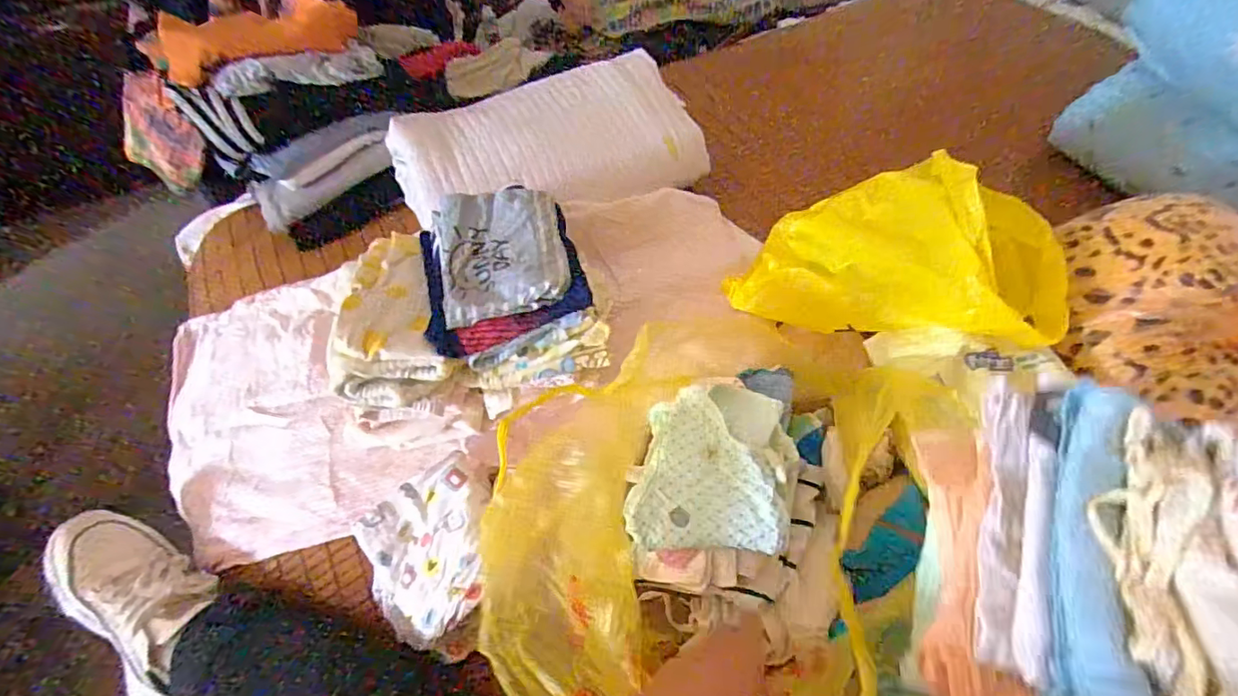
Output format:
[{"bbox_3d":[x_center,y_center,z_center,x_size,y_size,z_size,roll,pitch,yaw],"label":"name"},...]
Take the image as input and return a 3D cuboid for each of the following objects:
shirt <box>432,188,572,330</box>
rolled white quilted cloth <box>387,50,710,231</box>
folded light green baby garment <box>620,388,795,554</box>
[{"bbox_3d":[-0.121,-0.101,0.565,0.131,0.029,0.152,-13,55,-7],"label":"shirt"},{"bbox_3d":[-0.099,-0.306,0.794,0.442,0.089,0.253,-19,56,-11],"label":"rolled white quilted cloth"},{"bbox_3d":[0.083,0.104,0.467,0.129,0.051,0.135,12,56,10],"label":"folded light green baby garment"}]

